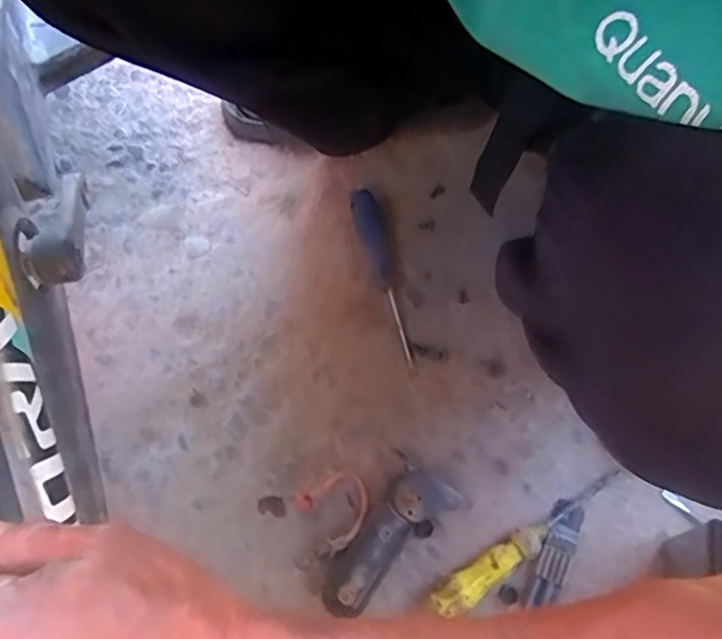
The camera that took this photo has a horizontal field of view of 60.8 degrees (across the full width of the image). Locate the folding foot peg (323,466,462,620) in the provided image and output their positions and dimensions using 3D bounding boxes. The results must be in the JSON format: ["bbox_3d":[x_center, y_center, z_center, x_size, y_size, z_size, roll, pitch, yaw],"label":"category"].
[{"bbox_3d":[0.023,0.184,0.501,0.047,0.029,0.131,36,78,12],"label":"folding foot peg"}]

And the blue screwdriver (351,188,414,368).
[{"bbox_3d":[0.022,-0.043,0.578,0.025,0.031,0.171,-17,70,-1],"label":"blue screwdriver"}]

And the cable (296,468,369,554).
[{"bbox_3d":[-0.019,0.158,0.516,0.057,0.018,0.056,-31,74,-7],"label":"cable"}]

